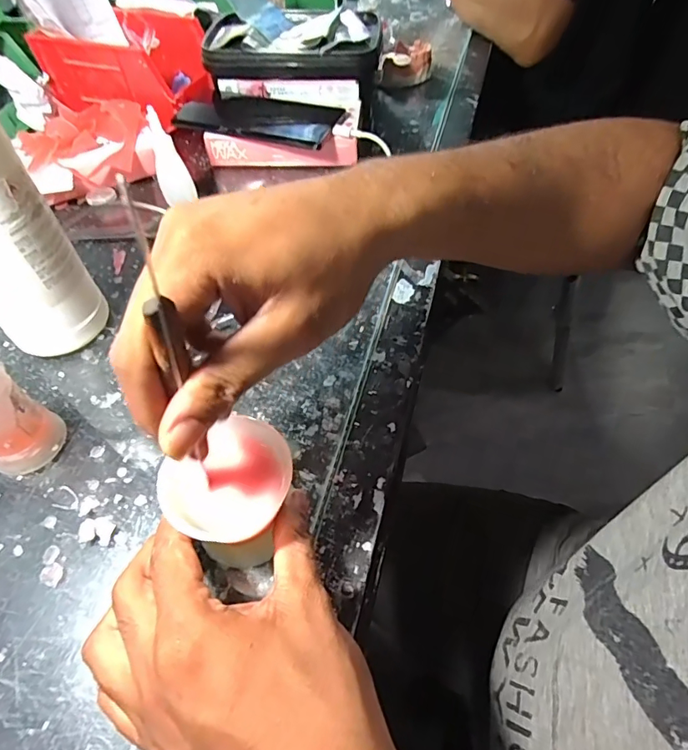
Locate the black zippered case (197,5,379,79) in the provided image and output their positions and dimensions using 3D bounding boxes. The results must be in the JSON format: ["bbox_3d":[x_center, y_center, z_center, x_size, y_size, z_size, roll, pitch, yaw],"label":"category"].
[{"bbox_3d":[-0.063,-0.363,0.512,0.204,0.030,0.120,6,54,7],"label":"black zippered case"}]

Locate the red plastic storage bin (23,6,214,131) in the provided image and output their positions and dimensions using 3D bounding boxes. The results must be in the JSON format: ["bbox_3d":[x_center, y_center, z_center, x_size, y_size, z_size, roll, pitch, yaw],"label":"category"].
[{"bbox_3d":[-0.228,-0.343,0.528,0.183,0.071,0.102,18,56,15],"label":"red plastic storage bin"}]

